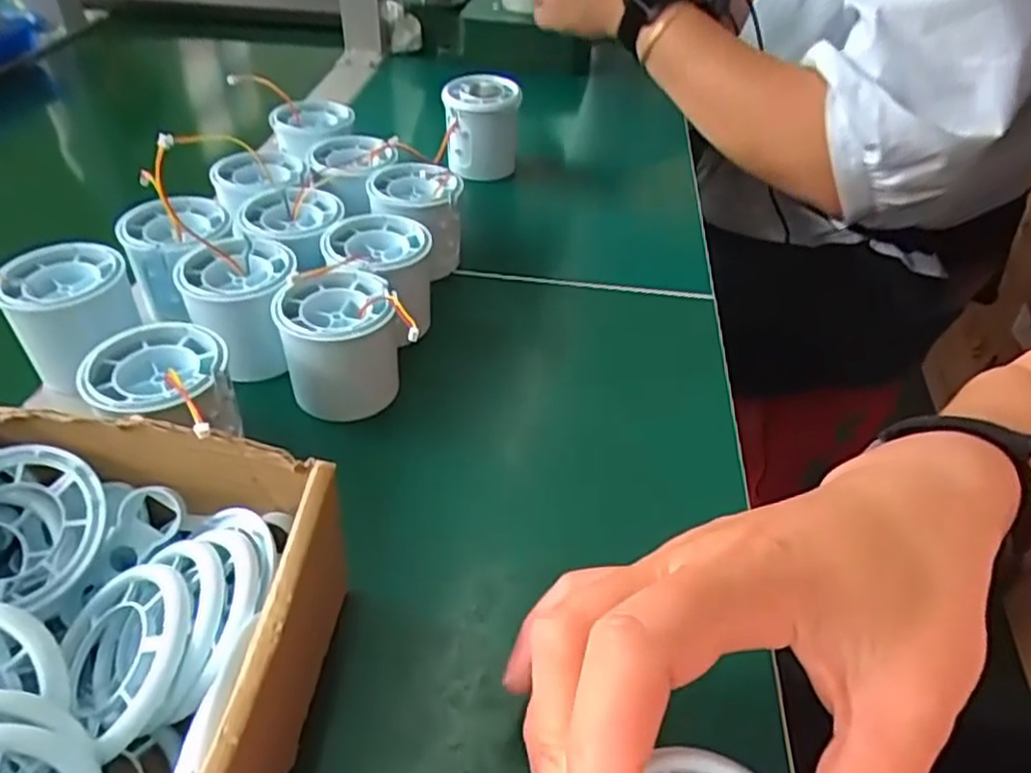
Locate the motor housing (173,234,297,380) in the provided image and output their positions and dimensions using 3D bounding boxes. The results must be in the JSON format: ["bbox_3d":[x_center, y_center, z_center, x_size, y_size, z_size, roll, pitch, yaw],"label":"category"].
[{"bbox_3d":[-0.133,-0.038,0.359,0.053,0.051,0.062,-11,43,-14],"label":"motor housing"}]

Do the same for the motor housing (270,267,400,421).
[{"bbox_3d":[-0.082,-0.020,0.341,0.050,0.050,0.053,-5,42,-8],"label":"motor housing"}]

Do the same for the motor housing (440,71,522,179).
[{"bbox_3d":[-0.025,-0.194,0.541,0.052,0.065,0.052,0,41,-3],"label":"motor housing"}]

